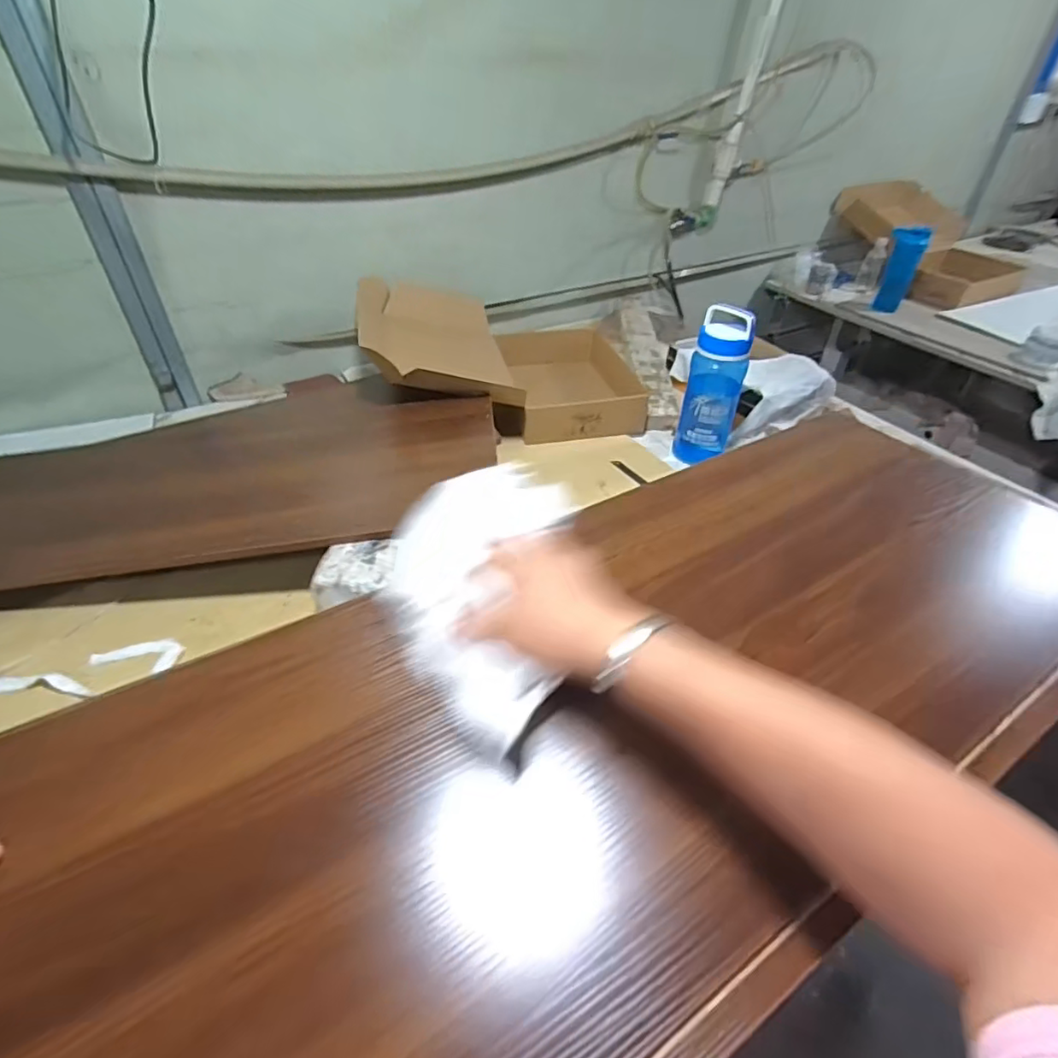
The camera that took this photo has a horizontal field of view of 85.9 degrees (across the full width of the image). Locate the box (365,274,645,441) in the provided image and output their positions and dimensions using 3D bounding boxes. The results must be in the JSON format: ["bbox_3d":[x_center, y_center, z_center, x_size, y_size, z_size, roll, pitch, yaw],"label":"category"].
[{"bbox_3d":[-0.057,-0.382,1.219,0.572,0.179,0.490,-12,43,-14],"label":"box"}]

